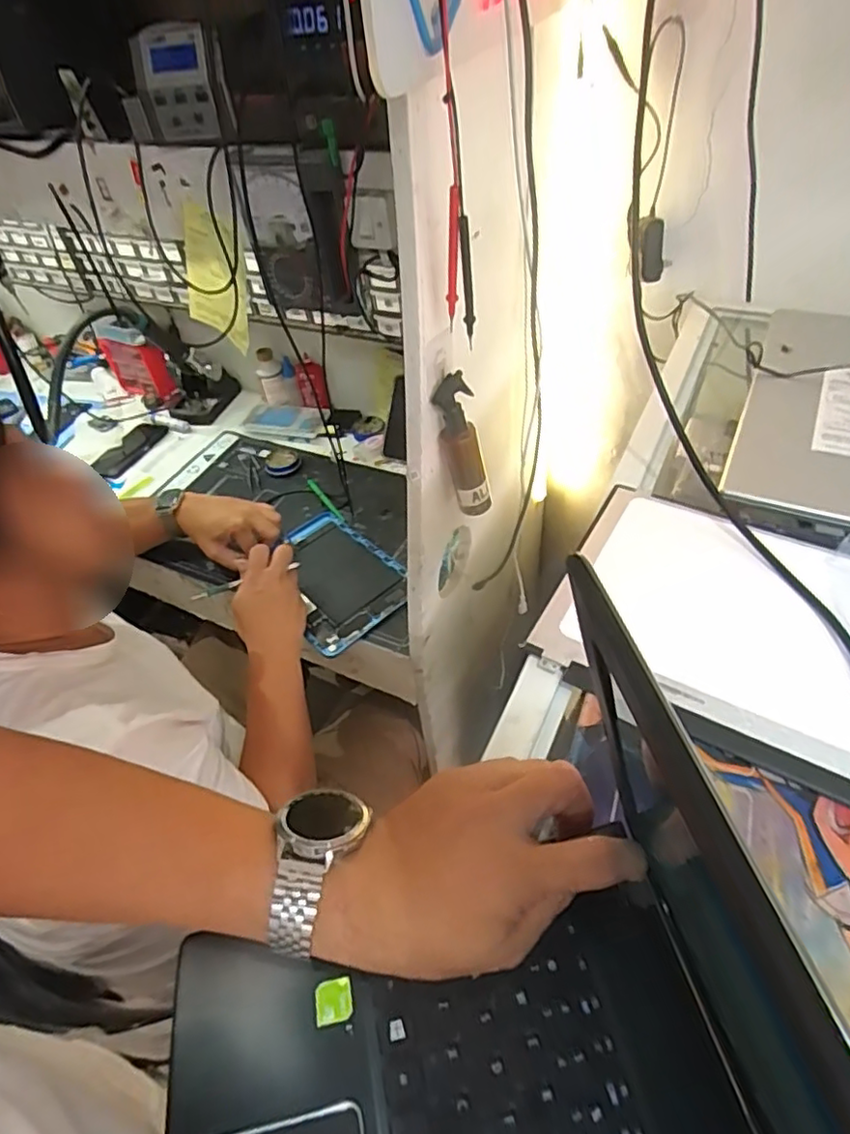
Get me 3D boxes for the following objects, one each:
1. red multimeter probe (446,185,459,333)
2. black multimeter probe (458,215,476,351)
[{"bbox_3d":[0.024,-0.260,0.519,0.010,0.115,0.013,-2,48,6],"label":"red multimeter probe"},{"bbox_3d":[0.038,-0.249,0.537,0.014,0.110,0.015,2,48,9],"label":"black multimeter probe"}]

